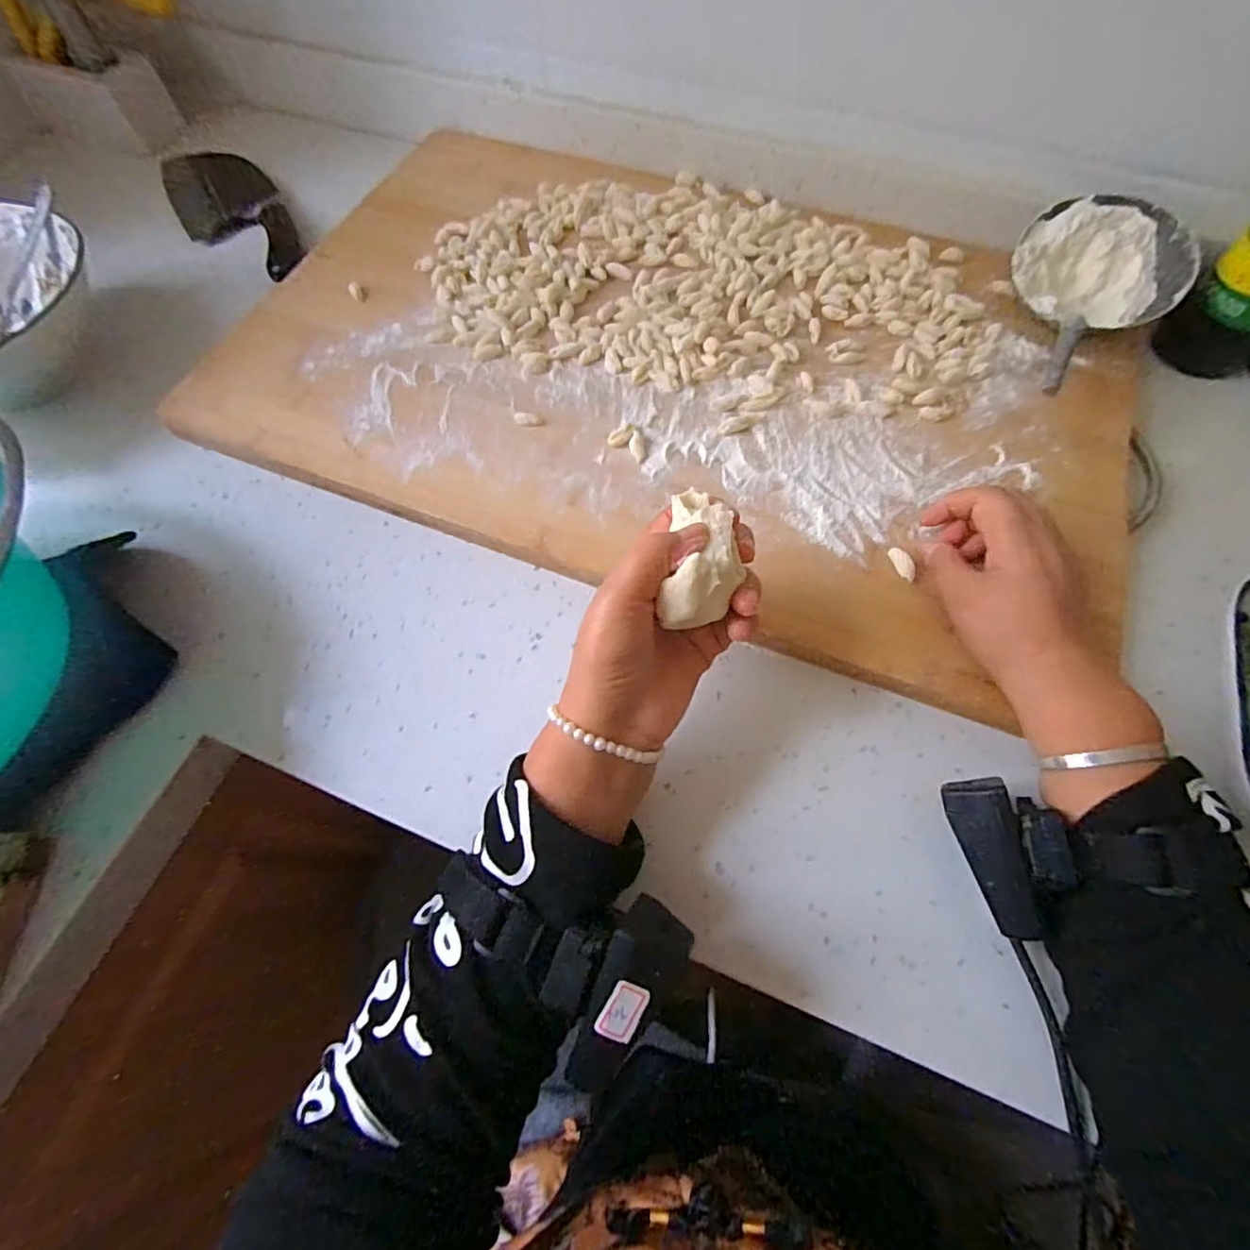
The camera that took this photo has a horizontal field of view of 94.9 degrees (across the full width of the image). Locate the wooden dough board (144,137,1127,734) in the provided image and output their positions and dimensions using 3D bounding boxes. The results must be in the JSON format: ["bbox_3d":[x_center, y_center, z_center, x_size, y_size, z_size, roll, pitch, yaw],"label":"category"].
[{"bbox_3d":[0.035,-0.208,0.437,0.648,0.023,0.395,20,70,11],"label":"wooden dough board"}]

